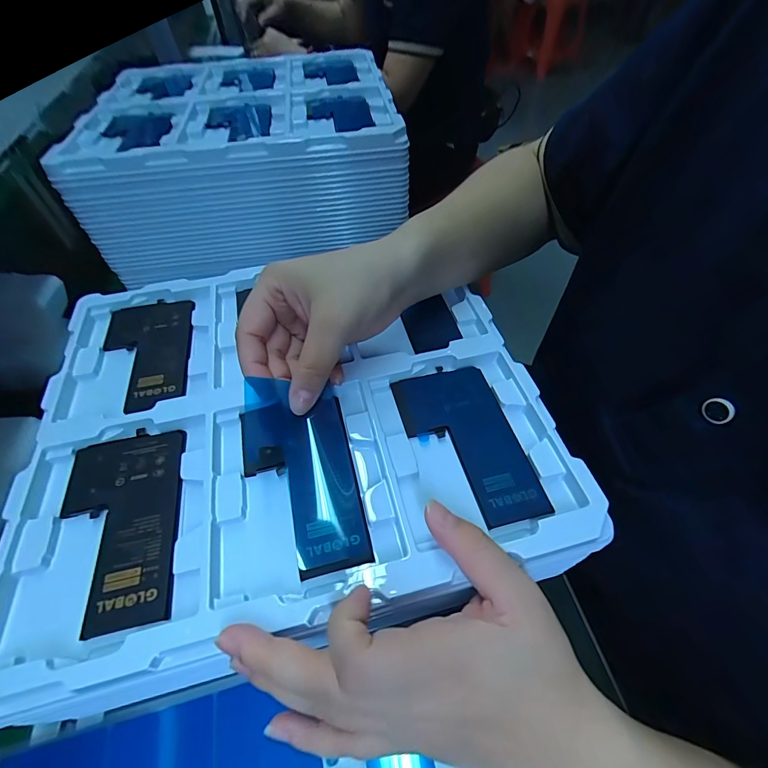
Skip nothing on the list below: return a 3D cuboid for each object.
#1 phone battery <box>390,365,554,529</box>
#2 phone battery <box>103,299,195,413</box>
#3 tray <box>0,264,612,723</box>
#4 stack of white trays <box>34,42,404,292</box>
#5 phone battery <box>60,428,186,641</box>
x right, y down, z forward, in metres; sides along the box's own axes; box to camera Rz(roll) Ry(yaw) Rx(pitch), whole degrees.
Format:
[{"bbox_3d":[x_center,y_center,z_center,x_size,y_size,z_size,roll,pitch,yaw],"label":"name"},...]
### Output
[{"bbox_3d":[0.050,0.035,0.244,0.062,0.006,0.109,-14,53,-7],"label":"phone battery"},{"bbox_3d":[-0.184,-0.024,0.295,0.068,0.005,0.111,-12,53,-5],"label":"phone battery"},{"bbox_3d":[-0.062,0.011,0.263,0.312,0.020,0.278,-14,53,-6],"label":"tray"},{"bbox_3d":[-0.158,-0.288,0.476,0.323,0.135,0.300,-9,52,-3],"label":"stack of white trays"},{"bbox_3d":[-0.148,0.077,0.217,0.065,0.005,0.110,-15,53,-7],"label":"phone battery"}]

